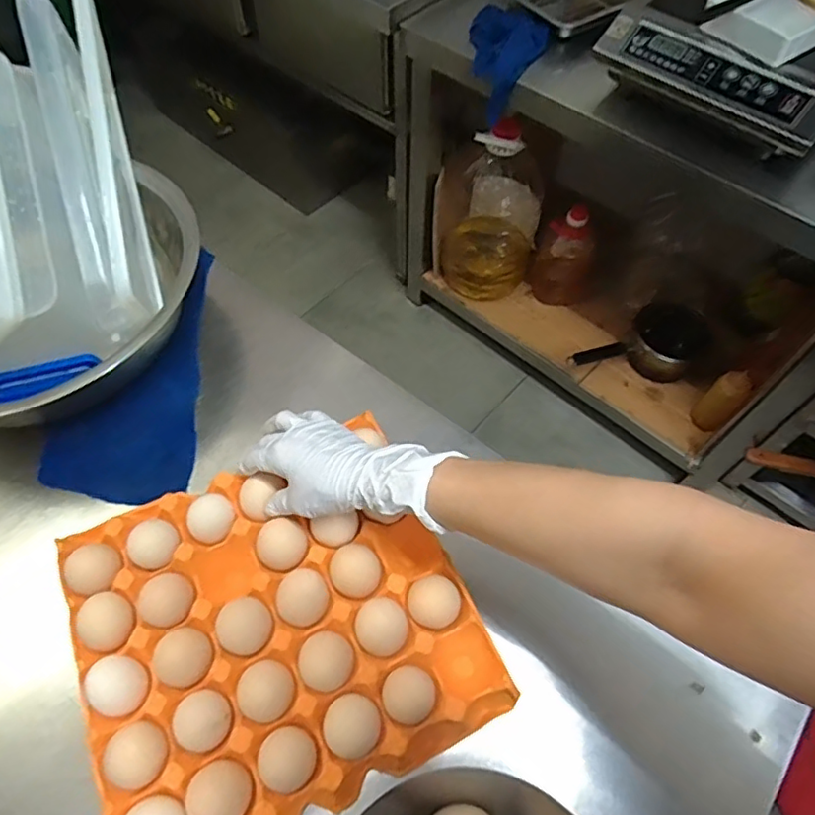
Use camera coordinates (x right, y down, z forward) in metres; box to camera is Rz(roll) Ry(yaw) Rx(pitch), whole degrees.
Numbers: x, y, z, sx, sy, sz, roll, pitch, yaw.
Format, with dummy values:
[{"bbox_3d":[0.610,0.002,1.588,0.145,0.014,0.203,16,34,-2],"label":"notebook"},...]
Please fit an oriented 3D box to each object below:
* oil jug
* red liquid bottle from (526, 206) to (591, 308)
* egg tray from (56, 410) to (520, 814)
[{"bbox_3d":[0.189,-0.461,1.385,0.224,0.409,0.172,28,62,15],"label":"oil jug"},{"bbox_3d":[0.386,-0.354,1.456,0.099,0.275,0.140,-35,65,-20],"label":"red liquid bottle"},{"bbox_3d":[-0.104,0.173,0.475,0.289,0.047,0.267,-22,61,-14],"label":"egg tray"}]

